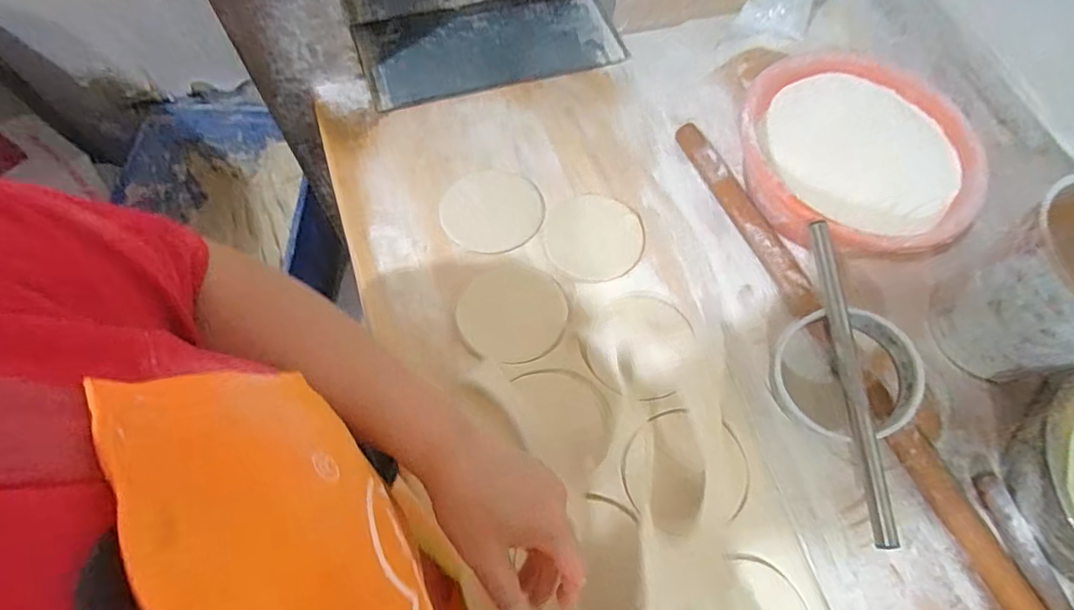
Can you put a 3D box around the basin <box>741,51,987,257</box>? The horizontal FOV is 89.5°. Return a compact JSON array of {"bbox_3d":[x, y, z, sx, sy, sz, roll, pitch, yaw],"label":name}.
[{"bbox_3d":[0.363,-0.161,0.643,0.252,0.101,0.246,1,66,-2],"label":"basin"}]

